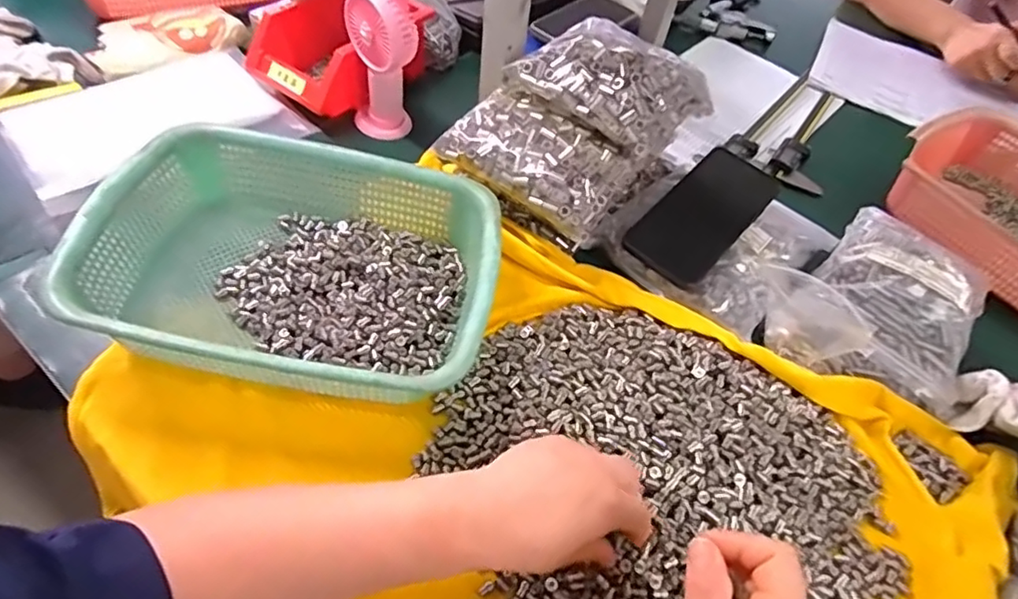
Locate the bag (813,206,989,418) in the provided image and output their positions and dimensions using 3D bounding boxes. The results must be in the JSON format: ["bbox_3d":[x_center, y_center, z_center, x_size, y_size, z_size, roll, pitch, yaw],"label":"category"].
[{"bbox_3d":[0.356,-0.001,0.537,0.138,0.047,0.196,33,55,18],"label":"bag"}]

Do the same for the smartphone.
[{"bbox_3d":[0.182,-0.080,0.551,0.076,0.014,0.157,38,69,20],"label":"smartphone"}]

